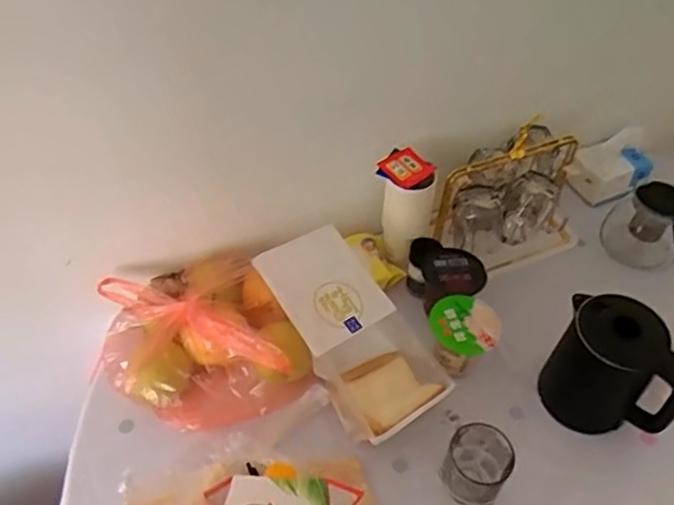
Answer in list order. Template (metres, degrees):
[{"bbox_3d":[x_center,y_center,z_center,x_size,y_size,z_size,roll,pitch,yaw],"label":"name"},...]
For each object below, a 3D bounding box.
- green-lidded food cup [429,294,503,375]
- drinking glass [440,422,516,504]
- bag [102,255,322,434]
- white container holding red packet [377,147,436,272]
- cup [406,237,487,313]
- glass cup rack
[{"bbox_3d":[0.170,0.123,0.862,0.089,0.093,0.088,1,48,-1],"label":"green-lidded food cup"},{"bbox_3d":[0.169,0.258,0.756,0.074,0.073,0.077,1,48,-1],"label":"drinking glass"},{"bbox_3d":[-0.182,0.120,0.836,0.236,0.093,0.240,-22,53,-20],"label":"bag"},{"bbox_3d":[0.104,-0.064,0.967,0.089,0.179,0.080,11,49,7],"label":"white container holding red packet"},{"bbox_3d":[0.157,0.042,0.934,0.095,0.092,0.127,-13,50,-13],"label":"cup"},{"bbox_3d":[0.275,-0.084,0.994,0.231,0.200,0.146,-21,52,-20],"label":"glass cup rack"}]

